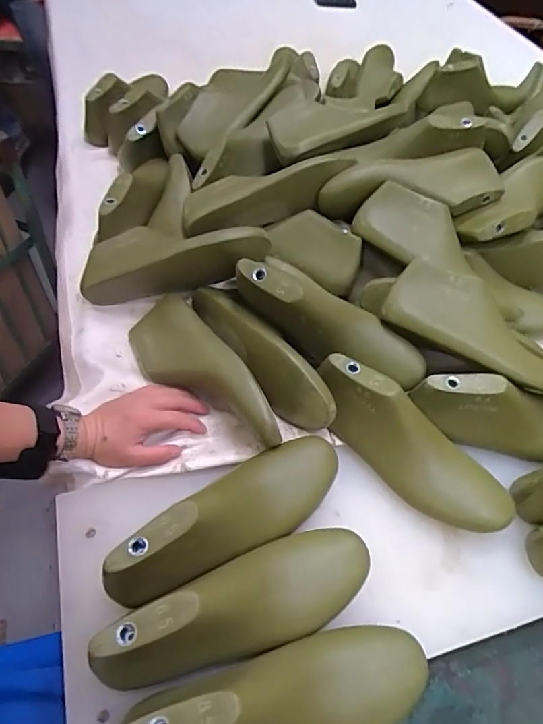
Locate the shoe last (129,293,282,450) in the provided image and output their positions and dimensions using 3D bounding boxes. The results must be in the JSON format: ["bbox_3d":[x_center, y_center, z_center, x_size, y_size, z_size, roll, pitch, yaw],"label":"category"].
[{"bbox_3d":[-0.087,0.015,0.566,0.079,0.070,0.247,-28,61,-24],"label":"shoe last"}]

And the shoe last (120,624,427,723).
[{"bbox_3d":[0.008,0.274,0.388,0.253,0.092,0.081,0,52,-23],"label":"shoe last"}]

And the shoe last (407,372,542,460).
[{"bbox_3d":[0.287,0.064,0.562,0.242,0.088,0.067,4,53,-3],"label":"shoe last"}]

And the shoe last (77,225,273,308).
[{"bbox_3d":[-0.122,-0.131,0.638,0.242,0.077,0.076,-8,51,15],"label":"shoe last"}]

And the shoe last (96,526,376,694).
[{"bbox_3d":[-0.027,0.216,0.428,0.253,0.093,0.079,-9,53,-28],"label":"shoe last"}]

